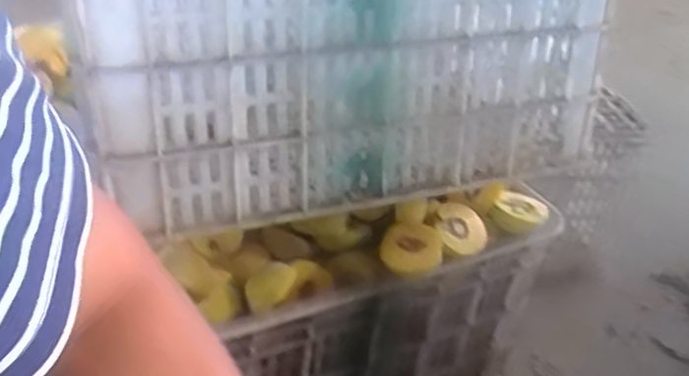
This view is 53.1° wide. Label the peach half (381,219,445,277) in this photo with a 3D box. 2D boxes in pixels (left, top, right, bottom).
[{"bbox_3d":[0.067,0.062,0.697,0.022,0.059,0.063,32,36,-49],"label":"peach half"}]

